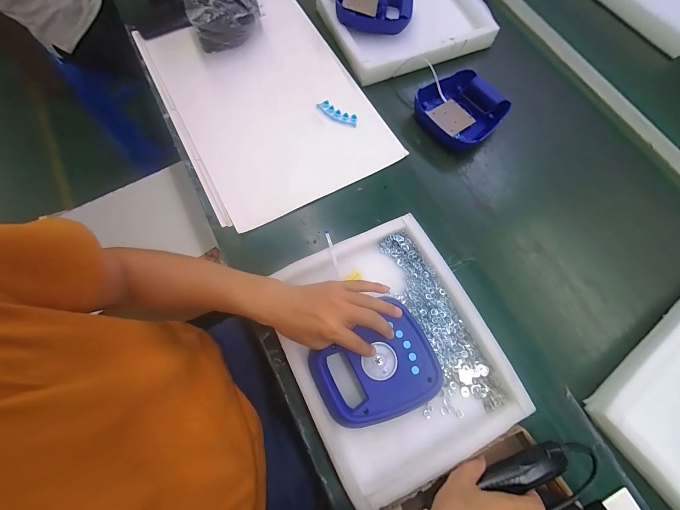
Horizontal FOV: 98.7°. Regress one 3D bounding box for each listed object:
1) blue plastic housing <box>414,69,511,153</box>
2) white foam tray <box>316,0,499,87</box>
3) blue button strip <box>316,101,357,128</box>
[{"bbox_3d":[0.260,-0.316,0.633,0.172,0.038,0.180,-31,75,-10],"label":"blue plastic housing"},{"bbox_3d":[0.161,-0.582,0.708,0.370,0.043,0.345,-23,74,-8],"label":"white foam tray"},{"bbox_3d":[-0.005,-0.304,0.632,0.093,0.023,0.019,30,74,9],"label":"blue button strip"}]

